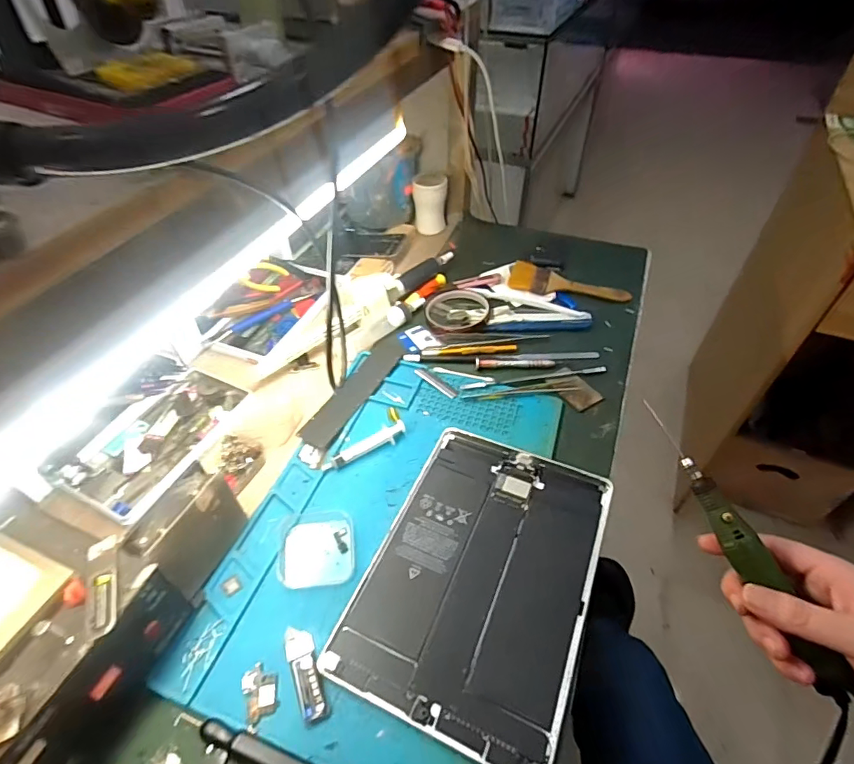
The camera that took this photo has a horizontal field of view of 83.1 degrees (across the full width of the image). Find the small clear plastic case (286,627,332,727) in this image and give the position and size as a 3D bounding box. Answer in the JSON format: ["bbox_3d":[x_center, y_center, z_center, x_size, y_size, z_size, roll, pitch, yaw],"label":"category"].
[{"bbox_3d":[-0.090,0.215,0.357,0.021,0.004,0.067,-19,50,-15],"label":"small clear plastic case"}]

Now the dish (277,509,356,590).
[{"bbox_3d":[-0.096,0.141,0.419,0.065,0.014,0.069,-7,48,-5],"label":"dish"}]

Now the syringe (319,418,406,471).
[{"bbox_3d":[-0.062,0.066,0.489,0.091,0.011,0.018,-28,53,-22],"label":"syringe"}]

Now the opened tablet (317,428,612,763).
[{"bbox_3d":[0.048,0.153,0.408,0.171,0.008,0.251,18,51,17],"label":"opened tablet"}]

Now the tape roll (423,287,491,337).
[{"bbox_3d":[0.039,-0.098,0.640,0.086,0.014,0.087,-1,48,1],"label":"tape roll"}]

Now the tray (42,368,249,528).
[{"bbox_3d":[-0.285,0.052,0.507,0.111,0.028,0.176,18,51,17],"label":"tray"}]

